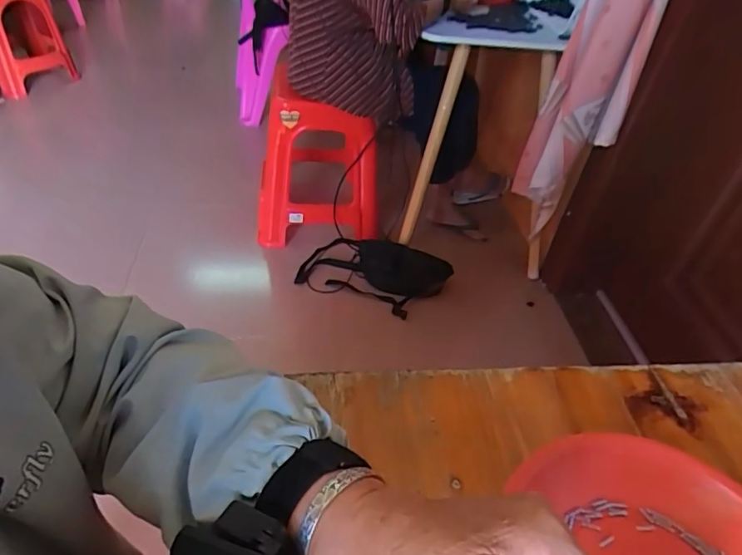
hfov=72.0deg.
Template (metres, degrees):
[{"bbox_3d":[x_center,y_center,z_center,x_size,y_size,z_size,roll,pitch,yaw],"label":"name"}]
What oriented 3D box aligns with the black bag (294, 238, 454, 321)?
[{"bbox_3d":[-0.001,-0.010,1.562,0.458,0.131,0.193,16,43,10],"label":"black bag"}]

